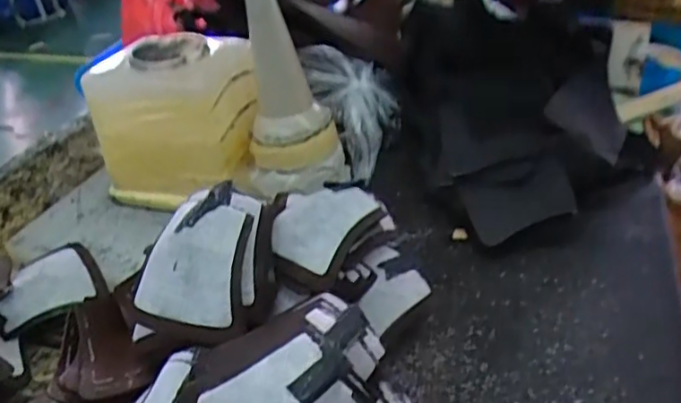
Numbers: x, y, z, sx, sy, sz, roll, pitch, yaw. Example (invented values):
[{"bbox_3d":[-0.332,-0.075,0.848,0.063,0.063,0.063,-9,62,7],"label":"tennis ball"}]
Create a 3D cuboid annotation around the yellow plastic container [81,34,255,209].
[{"bbox_3d":[-0.133,-0.074,0.529,0.129,0.114,0.096,8,37,15],"label":"yellow plastic container"}]

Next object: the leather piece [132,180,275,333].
[{"bbox_3d":[-0.080,0.030,0.355,0.078,0.049,0.086,-3,35,1],"label":"leather piece"}]

